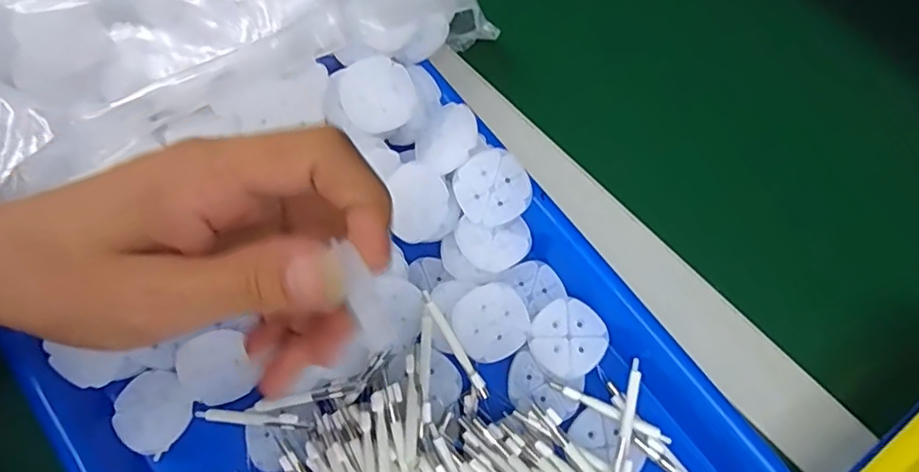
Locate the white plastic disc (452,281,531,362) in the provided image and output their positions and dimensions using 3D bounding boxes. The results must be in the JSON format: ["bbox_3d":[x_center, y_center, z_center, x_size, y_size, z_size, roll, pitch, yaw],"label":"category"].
[{"bbox_3d":[0.016,0.042,0.284,0.035,0.004,0.035,0,90,-7],"label":"white plastic disc"}]

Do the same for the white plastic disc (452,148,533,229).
[{"bbox_3d":[0.016,-0.023,0.288,0.035,0.004,0.035,1,105,3],"label":"white plastic disc"}]

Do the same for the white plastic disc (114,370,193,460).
[{"bbox_3d":[-0.147,0.084,0.281,0.035,0.004,0.034,0,74,-1],"label":"white plastic disc"}]

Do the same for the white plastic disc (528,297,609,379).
[{"bbox_3d":[0.052,0.050,0.287,0.036,0.009,0.035,0,74,-1],"label":"white plastic disc"}]

